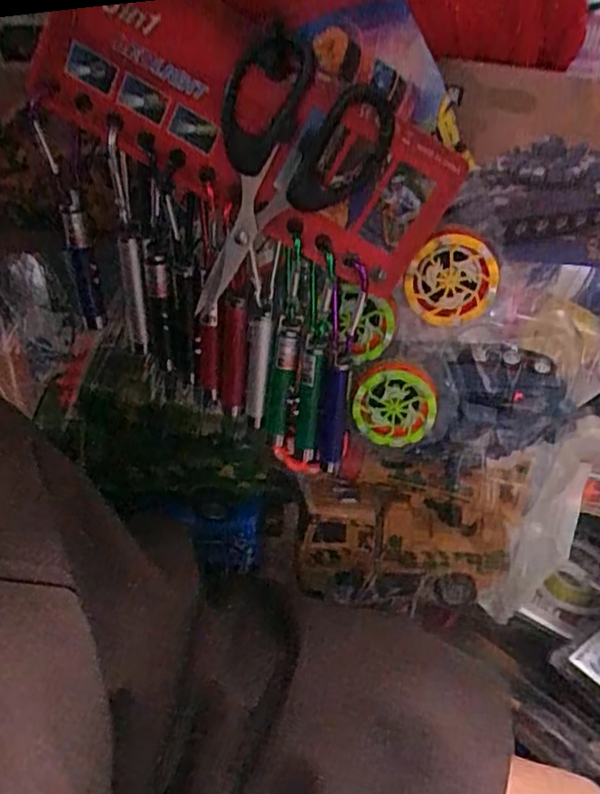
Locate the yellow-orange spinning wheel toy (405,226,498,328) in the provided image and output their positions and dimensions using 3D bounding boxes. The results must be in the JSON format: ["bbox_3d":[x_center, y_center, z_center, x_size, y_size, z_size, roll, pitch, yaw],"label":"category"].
[{"bbox_3d":[0.069,-0.054,0.285,0.039,0.044,0.007,8,36,9],"label":"yellow-orange spinning wheel toy"}]

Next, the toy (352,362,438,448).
[{"bbox_3d":[0.048,0.004,0.323,0.041,0.041,0.013,7,36,7],"label":"toy"}]

